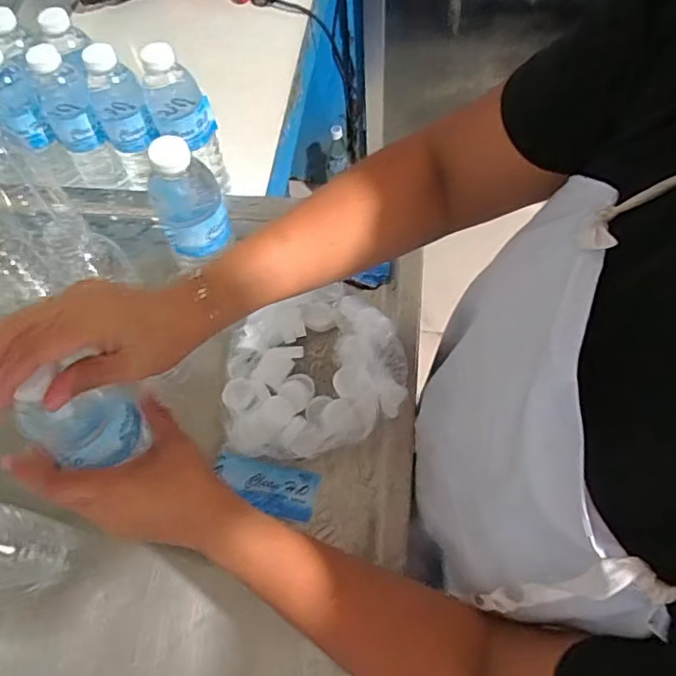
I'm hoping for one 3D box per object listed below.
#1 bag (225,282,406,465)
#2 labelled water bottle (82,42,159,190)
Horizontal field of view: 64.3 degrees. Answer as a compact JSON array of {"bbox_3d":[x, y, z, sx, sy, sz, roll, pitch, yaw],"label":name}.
[{"bbox_3d":[-0.026,0.031,0.533,0.178,0.039,0.159,-14,62,-3],"label":"bag"},{"bbox_3d":[-0.243,-0.249,0.622,0.058,0.170,0.058,-24,63,-9],"label":"labelled water bottle"}]

